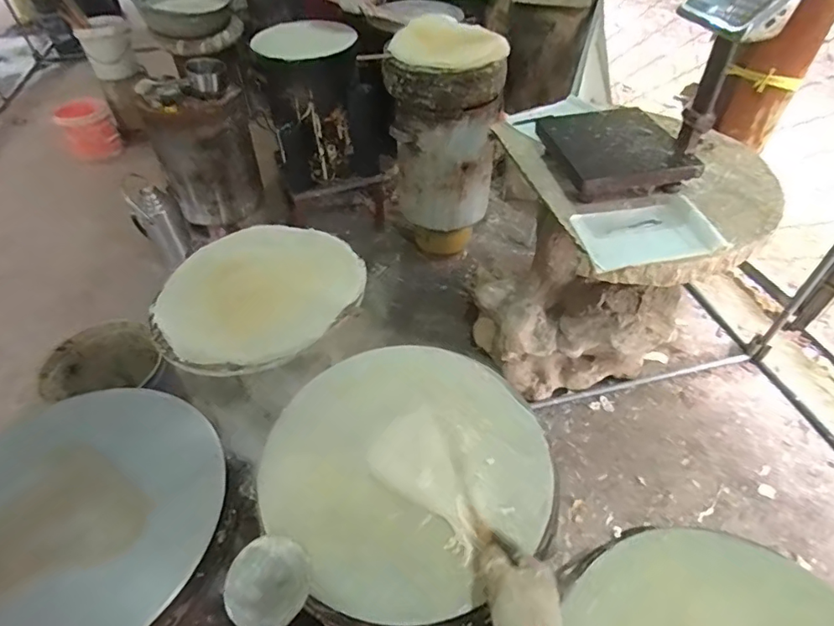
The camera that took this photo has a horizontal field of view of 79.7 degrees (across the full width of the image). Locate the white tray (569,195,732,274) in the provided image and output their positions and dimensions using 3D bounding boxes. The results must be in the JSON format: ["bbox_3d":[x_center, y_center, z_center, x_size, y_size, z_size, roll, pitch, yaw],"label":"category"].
[{"bbox_3d":[0.532,-0.196,1.181,0.304,0.039,0.216,-7,47,-6],"label":"white tray"}]

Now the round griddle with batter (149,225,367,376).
[{"bbox_3d":[-0.298,-0.048,0.948,0.381,0.045,0.349,-1,47,1],"label":"round griddle with batter"}]

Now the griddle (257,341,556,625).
[{"bbox_3d":[-0.007,0.195,0.685,0.368,0.044,0.361,-1,47,1],"label":"griddle"}]

